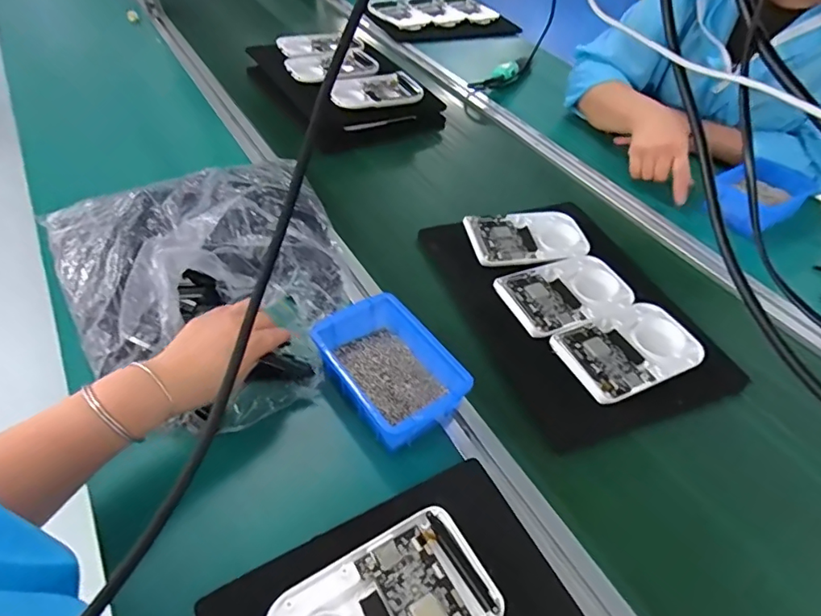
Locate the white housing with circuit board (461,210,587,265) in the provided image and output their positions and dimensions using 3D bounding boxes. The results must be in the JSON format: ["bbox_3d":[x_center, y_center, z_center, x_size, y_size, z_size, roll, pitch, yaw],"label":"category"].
[{"bbox_3d":[0.149,-0.096,0.678,0.152,0.009,0.094,-5,47,-11],"label":"white housing with circuit board"}]

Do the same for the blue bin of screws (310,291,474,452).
[{"bbox_3d":[-0.014,0.056,0.510,0.110,0.046,0.146,-26,54,-27],"label":"blue bin of screws"}]

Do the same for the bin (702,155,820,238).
[{"bbox_3d":[0.518,-0.168,0.781,0.126,0.077,0.103,-19,51,-23],"label":"bin"}]

